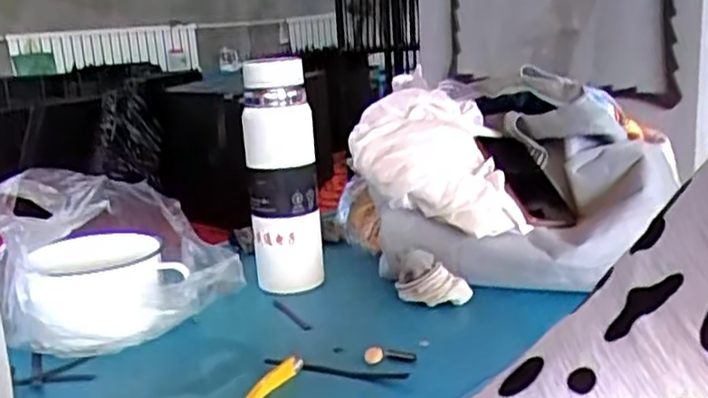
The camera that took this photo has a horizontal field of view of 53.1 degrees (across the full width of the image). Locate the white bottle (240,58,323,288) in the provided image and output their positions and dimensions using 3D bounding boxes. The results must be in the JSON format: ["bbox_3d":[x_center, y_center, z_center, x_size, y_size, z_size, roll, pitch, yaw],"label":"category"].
[{"bbox_3d":[-0.087,-0.030,0.863,0.081,0.277,0.094,-5,13,-3],"label":"white bottle"}]

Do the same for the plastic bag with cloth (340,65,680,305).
[{"bbox_3d":[0.187,-0.033,0.891,0.345,0.216,0.282,-2,13,9],"label":"plastic bag with cloth"}]

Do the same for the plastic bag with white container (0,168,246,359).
[{"bbox_3d":[-0.277,0.064,0.781,0.226,0.157,0.210,-14,17,-37],"label":"plastic bag with white container"}]

